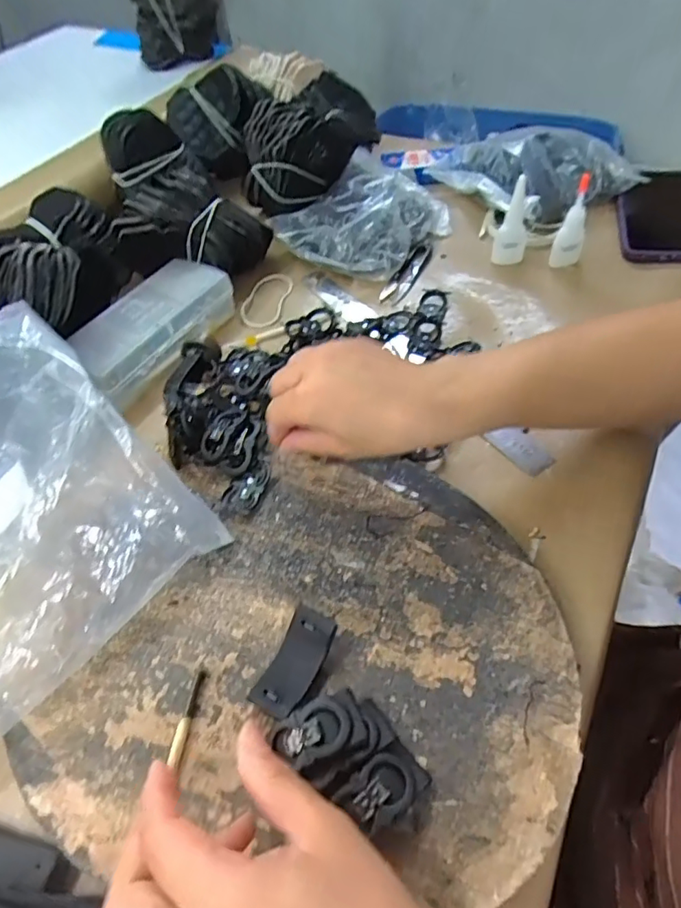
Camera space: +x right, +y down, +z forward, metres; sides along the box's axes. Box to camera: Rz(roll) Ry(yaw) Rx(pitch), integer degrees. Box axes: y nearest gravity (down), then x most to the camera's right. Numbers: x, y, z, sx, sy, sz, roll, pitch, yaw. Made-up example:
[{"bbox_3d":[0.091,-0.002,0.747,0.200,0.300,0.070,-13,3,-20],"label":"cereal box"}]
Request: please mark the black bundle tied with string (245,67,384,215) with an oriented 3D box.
[{"bbox_3d":[-0.032,-0.347,0.588,0.096,0.089,0.161,17,56,18],"label":"black bundle tied with string"}]

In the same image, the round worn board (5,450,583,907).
[{"bbox_3d":[-0.017,0.107,0.322,0.293,0.008,0.252,3,53,8],"label":"round worn board"}]

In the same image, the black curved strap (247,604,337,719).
[{"bbox_3d":[-0.025,0.116,0.299,0.026,0.004,0.057,24,71,22],"label":"black curved strap"}]

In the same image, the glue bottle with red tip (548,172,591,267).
[{"bbox_3d":[0.226,-0.224,0.520,0.025,0.086,0.029,18,56,18],"label":"glue bottle with red tip"}]

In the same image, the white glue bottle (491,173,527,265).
[{"bbox_3d":[0.172,-0.230,0.532,0.030,0.081,0.033,14,55,16],"label":"white glue bottle"}]

